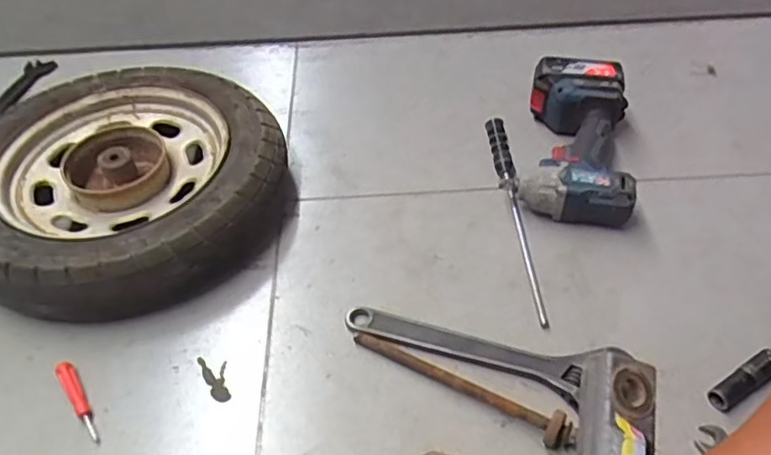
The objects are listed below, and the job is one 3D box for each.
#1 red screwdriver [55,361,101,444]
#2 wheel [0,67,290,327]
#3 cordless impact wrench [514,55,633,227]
[{"bbox_3d":[-0.291,0.166,0.594,0.016,0.014,0.096,-30,52,-23],"label":"red screwdriver"},{"bbox_3d":[-0.314,-0.077,0.757,0.359,0.078,0.369,-2,47,2],"label":"wheel"},{"bbox_3d":[0.237,-0.112,0.779,0.126,0.073,0.243,6,48,9],"label":"cordless impact wrench"}]

